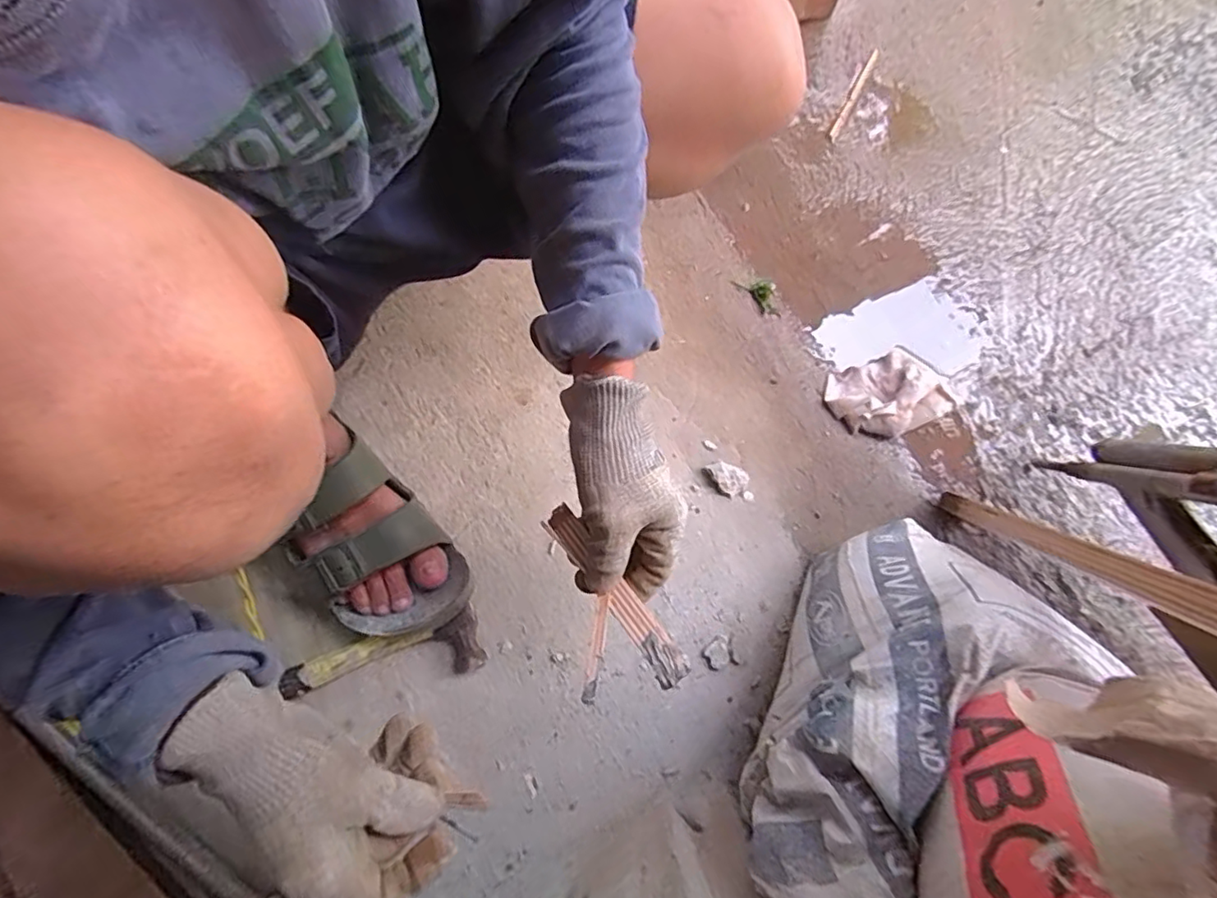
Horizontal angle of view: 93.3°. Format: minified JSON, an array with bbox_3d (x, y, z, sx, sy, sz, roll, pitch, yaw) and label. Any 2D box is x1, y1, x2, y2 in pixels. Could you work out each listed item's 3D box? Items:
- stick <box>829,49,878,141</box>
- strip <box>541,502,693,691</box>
[{"bbox_3d":[0.341,-0.493,0.797,0.012,0.009,0.154,27,80,5],"label":"stick"},{"bbox_3d":[0.003,0.099,0.397,0.022,0.007,0.142,-37,71,-7],"label":"strip"}]

